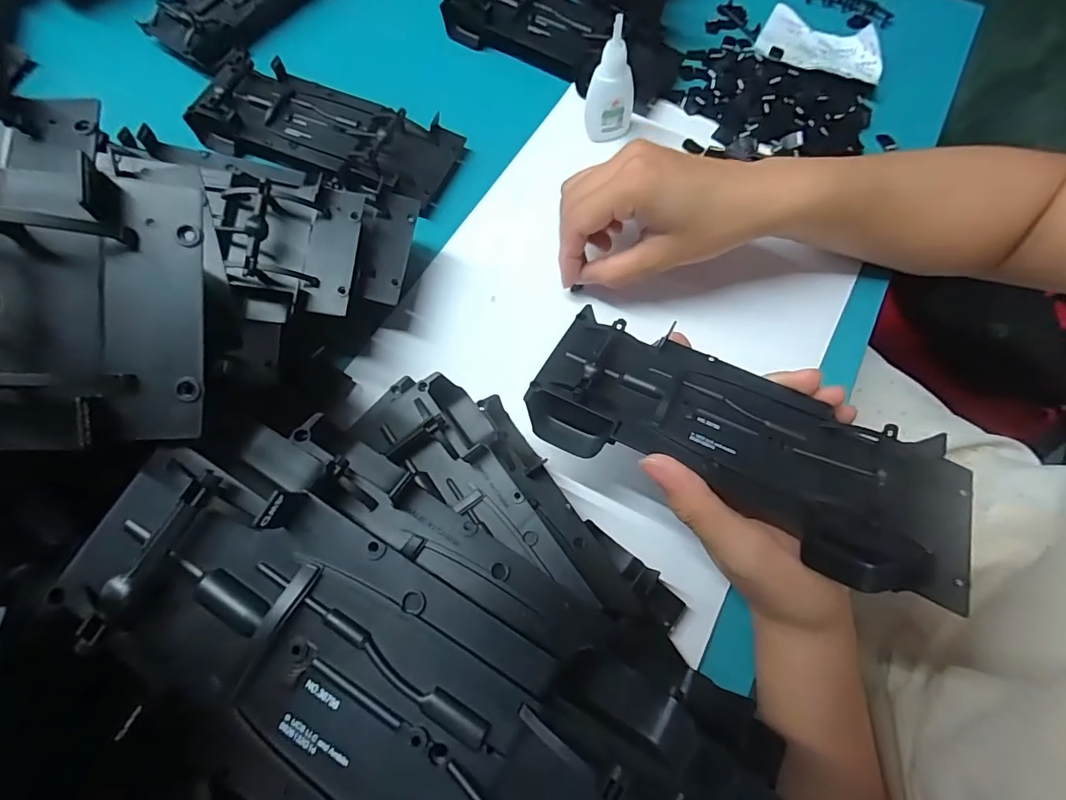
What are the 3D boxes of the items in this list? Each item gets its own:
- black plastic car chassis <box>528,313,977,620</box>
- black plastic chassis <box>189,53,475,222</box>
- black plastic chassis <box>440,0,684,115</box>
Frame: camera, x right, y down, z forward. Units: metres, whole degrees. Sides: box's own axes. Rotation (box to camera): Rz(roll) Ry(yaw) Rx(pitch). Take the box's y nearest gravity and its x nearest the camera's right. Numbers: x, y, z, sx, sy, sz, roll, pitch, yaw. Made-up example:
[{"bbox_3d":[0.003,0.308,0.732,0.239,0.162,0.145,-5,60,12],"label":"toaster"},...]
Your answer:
[{"bbox_3d":[0.096,0.017,0.226,0.191,0.025,0.072,24,71,13],"label":"black plastic car chassis"},{"bbox_3d":[-0.151,-0.197,0.367,0.191,0.030,0.071,19,69,5],"label":"black plastic chassis"},{"bbox_3d":[0.023,-0.296,0.402,0.191,0.026,0.072,27,70,8],"label":"black plastic chassis"}]

